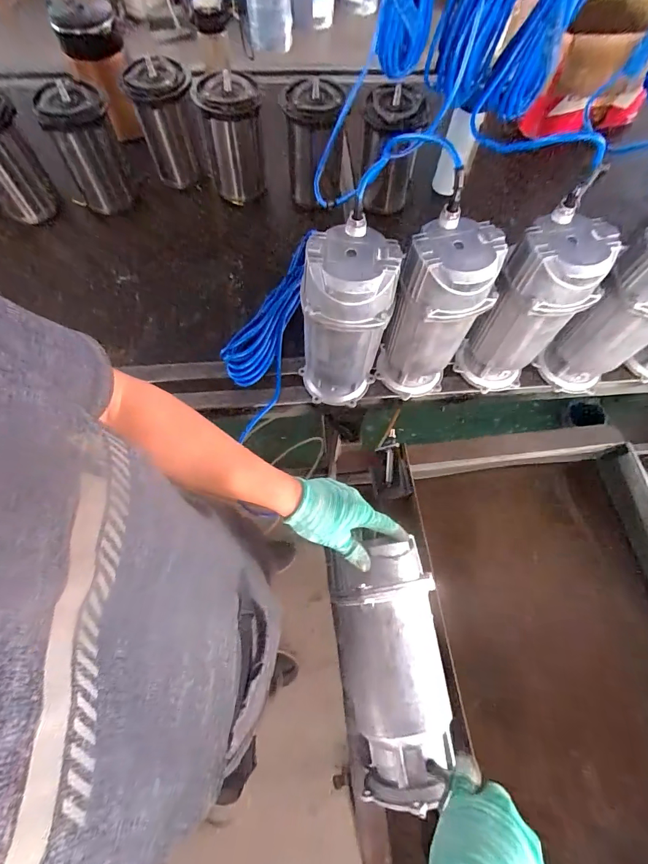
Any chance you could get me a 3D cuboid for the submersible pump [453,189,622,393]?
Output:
[{"bbox_3d":[0.325,-0.185,0.654,0.128,0.291,0.113,35,70,12],"label":"submersible pump"}]

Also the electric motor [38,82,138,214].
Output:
[{"bbox_3d":[-0.496,-0.588,0.863,0.127,0.229,0.127,-22,70,-11],"label":"electric motor"}]

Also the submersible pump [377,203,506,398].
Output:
[{"bbox_3d":[0.172,-0.174,0.644,0.130,0.289,0.118,25,68,8],"label":"submersible pump"}]

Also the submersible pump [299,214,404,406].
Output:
[{"bbox_3d":[0.029,-0.159,0.632,0.119,0.294,0.107,7,67,0],"label":"submersible pump"}]

